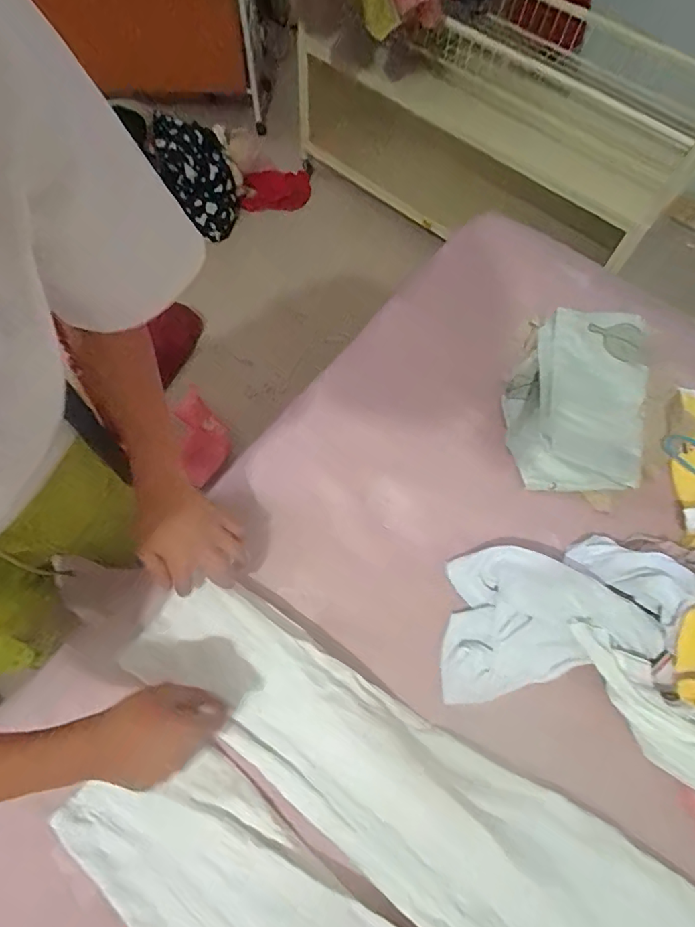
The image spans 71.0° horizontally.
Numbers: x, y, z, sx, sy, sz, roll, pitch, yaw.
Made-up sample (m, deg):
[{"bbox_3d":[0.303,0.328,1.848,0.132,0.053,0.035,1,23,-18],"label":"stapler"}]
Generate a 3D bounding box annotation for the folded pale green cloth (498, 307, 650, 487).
[{"bbox_3d":[0.336,-0.093,0.719,0.193,0.067,0.284,13,68,5],"label":"folded pale green cloth"}]

